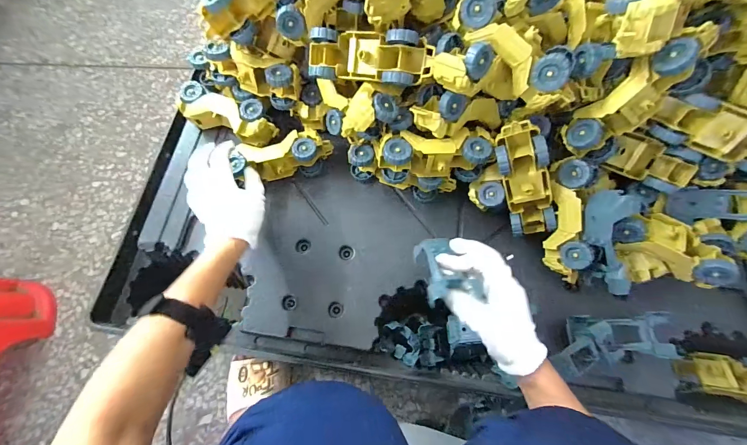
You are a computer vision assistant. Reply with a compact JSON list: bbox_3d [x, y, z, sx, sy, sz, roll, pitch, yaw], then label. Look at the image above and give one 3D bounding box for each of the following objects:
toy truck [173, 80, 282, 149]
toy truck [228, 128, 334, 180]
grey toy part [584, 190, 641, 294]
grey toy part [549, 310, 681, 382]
[{"bbox_3d":[-0.255,-0.187,0.573,0.169,0.053,0.063,19,72,7],"label":"toy truck"},{"bbox_3d":[-0.147,-0.109,0.533,0.156,0.067,0.053,-9,70,-12],"label":"toy truck"},{"bbox_3d":[0.325,0.029,0.442,0.049,0.045,0.142,-8,96,-3],"label":"grey toy part"},{"bbox_3d":[0.342,0.166,0.462,0.168,0.036,0.075,-10,71,-3],"label":"grey toy part"}]

